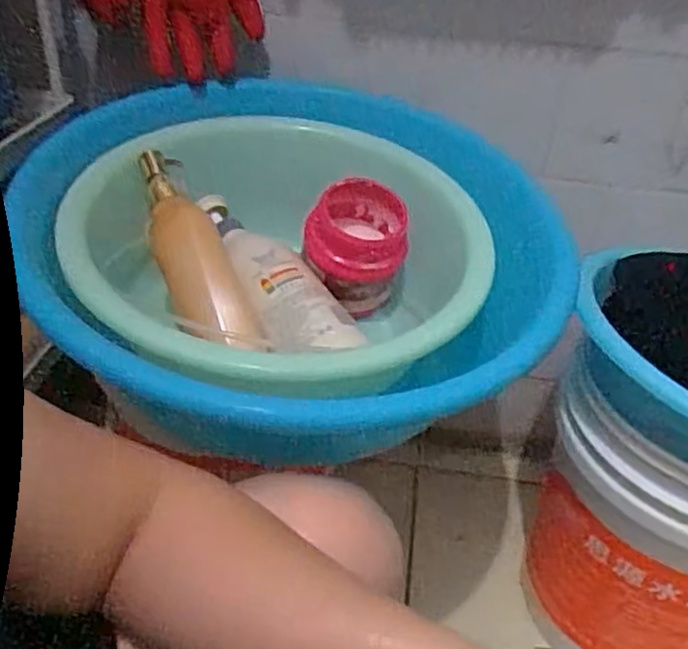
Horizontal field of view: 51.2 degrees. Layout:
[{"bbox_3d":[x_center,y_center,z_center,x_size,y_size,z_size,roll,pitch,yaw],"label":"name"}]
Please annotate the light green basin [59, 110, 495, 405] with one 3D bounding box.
[{"bbox_3d":[-0.057,-0.064,0.649,0.316,0.125,0.378,-12,39,-22],"label":"light green basin"}]

